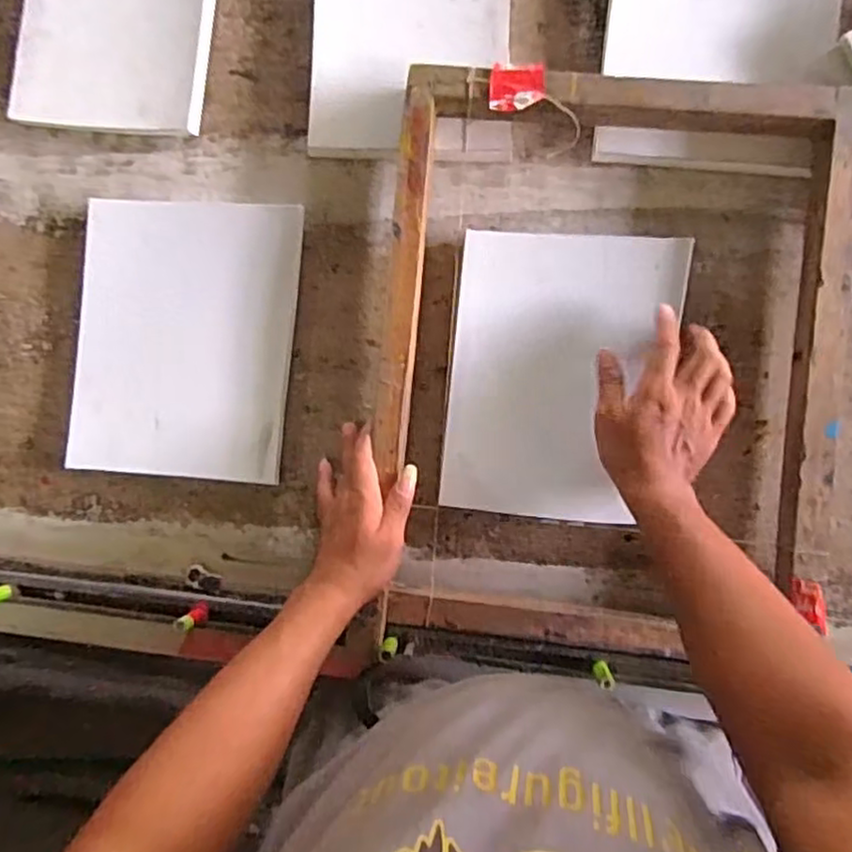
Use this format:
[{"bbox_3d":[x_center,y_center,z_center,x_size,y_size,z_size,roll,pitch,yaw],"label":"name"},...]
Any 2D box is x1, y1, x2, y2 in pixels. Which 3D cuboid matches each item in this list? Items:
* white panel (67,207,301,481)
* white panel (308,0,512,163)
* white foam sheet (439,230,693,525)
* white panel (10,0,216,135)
[{"bbox_3d":[-0.243,-0.086,0.684,0.220,0.013,0.271,5,91,5],"label":"white panel"},{"bbox_3d":[-0.013,-0.400,0.672,0.192,0.018,0.270,2,90,5],"label":"white panel"},{"bbox_3d":[0.125,-0.046,0.646,0.201,0.020,0.263,6,94,8],"label":"white foam sheet"},{"bbox_3d":[-0.312,-0.428,0.691,0.194,0.017,0.259,7,91,5],"label":"white panel"}]

